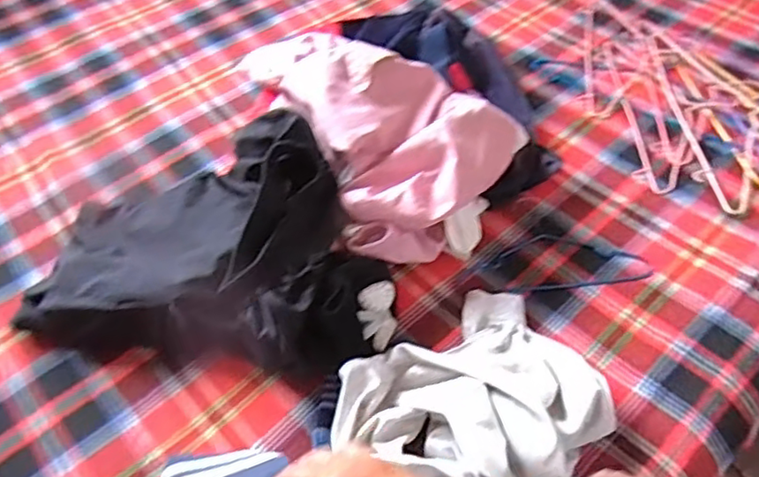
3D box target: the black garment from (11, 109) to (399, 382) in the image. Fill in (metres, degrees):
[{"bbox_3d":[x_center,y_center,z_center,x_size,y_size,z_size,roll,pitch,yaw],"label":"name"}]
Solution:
[{"bbox_3d":[-0.213,-0.006,0.878,0.486,0.144,0.349,9,54,6],"label":"black garment"}]

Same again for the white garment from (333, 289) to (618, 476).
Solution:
[{"bbox_3d":[0.119,0.193,0.759,0.296,0.101,0.237,-32,60,-22],"label":"white garment"}]

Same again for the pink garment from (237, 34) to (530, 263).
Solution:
[{"bbox_3d":[0.015,-0.190,0.962,0.303,0.145,0.428,-21,57,-15],"label":"pink garment"}]

